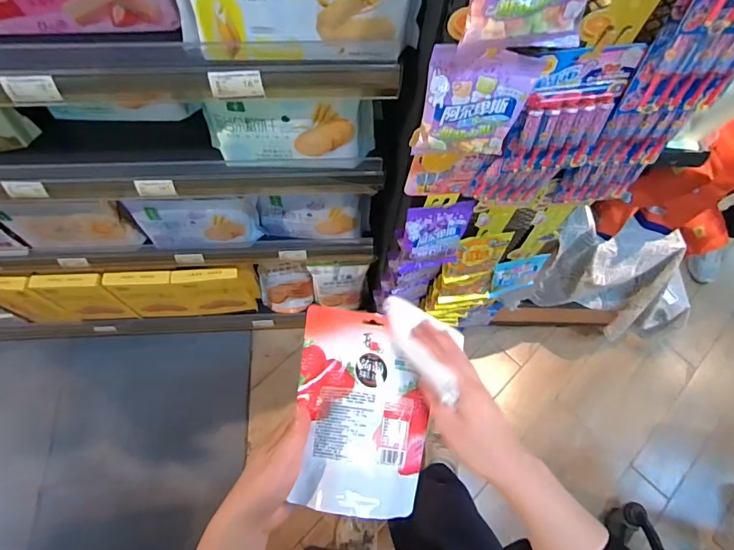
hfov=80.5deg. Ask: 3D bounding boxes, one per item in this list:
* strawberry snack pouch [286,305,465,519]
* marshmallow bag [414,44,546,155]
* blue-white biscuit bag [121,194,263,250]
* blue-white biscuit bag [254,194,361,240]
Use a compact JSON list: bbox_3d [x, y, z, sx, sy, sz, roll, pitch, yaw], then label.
[{"bbox_3d":[-0.001,0.127,0.420,0.124,0.038,0.186,3,67,-1],"label":"strawberry snack pouch"},{"bbox_3d":[0.121,-0.190,0.487,0.113,0.129,0.027,1,67,-2],"label":"marshmallow bag"},{"bbox_3d":[-0.374,-0.113,0.967,0.259,0.186,0.036,-4,67,-4],"label":"blue-white biscuit bag"},{"bbox_3d":[-0.128,-0.132,0.974,0.229,0.167,0.038,1,67,-2],"label":"blue-white biscuit bag"}]

